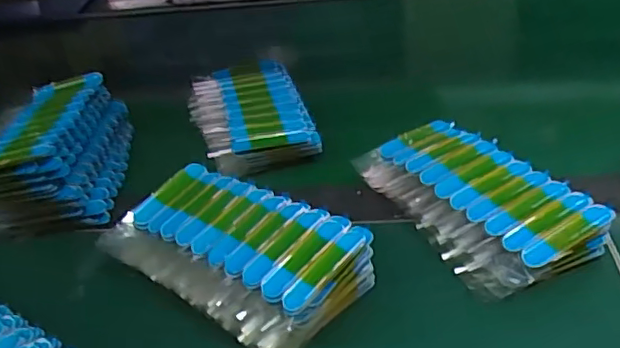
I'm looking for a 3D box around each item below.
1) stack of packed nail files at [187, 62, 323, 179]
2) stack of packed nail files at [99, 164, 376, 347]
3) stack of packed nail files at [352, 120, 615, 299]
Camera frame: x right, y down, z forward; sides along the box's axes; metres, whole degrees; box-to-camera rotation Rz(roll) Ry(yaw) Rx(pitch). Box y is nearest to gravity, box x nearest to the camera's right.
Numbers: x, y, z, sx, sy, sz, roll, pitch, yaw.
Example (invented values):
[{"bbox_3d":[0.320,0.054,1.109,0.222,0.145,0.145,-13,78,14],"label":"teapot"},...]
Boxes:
[{"bbox_3d":[-0.054,-0.058,0.523,0.093,0.023,0.157,-13,36,-8],"label":"stack of packed nail files"},{"bbox_3d":[-0.048,0.047,0.368,0.157,0.038,0.087,20,44,32],"label":"stack of packed nail files"},{"bbox_3d":[0.107,0.015,0.391,0.088,0.026,0.158,-20,38,-18],"label":"stack of packed nail files"}]

